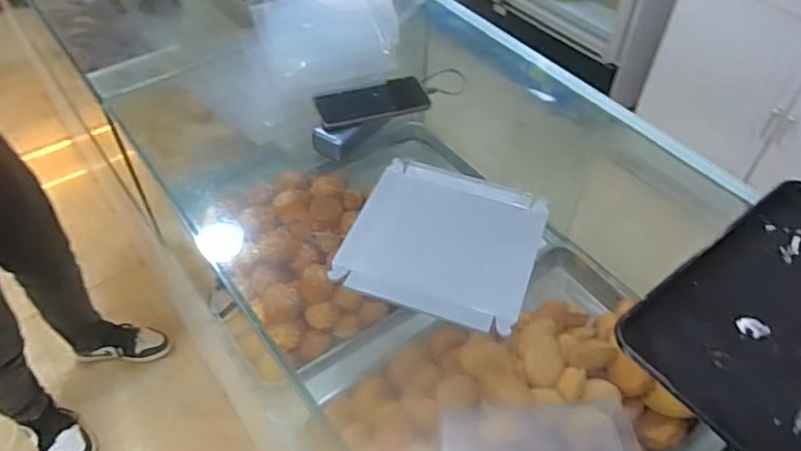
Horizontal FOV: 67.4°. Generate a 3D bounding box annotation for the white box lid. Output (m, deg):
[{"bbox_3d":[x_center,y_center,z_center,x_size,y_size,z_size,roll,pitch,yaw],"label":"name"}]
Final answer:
[{"bbox_3d":[0.059,0.013,0.755,0.221,0.022,0.226,16,50,14],"label":"white box lid"}]

